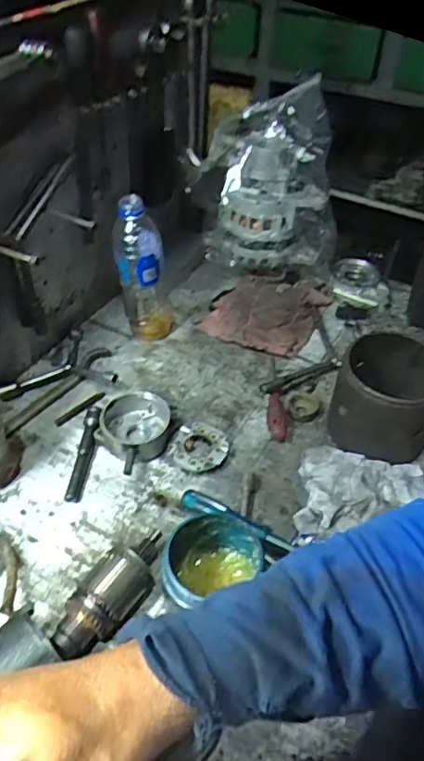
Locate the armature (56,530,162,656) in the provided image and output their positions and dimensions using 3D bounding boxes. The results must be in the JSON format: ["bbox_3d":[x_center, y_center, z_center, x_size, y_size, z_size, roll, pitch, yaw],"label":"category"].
[{"bbox_3d":[-0.090,0.200,0.543,0.051,0.052,0.139,25,48,21],"label":"armature"}]

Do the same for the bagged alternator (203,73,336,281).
[{"bbox_3d":[0.093,-0.288,0.875,0.211,0.270,0.137,3,44,1],"label":"bagged alternator"}]

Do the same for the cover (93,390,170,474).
[{"bbox_3d":[-0.093,0.064,0.685,0.089,0.039,0.115,-3,44,-5],"label":"cover"}]

